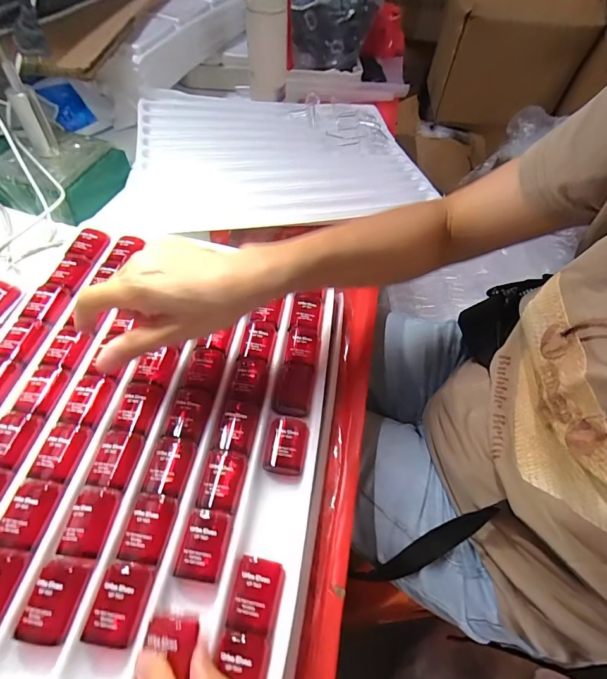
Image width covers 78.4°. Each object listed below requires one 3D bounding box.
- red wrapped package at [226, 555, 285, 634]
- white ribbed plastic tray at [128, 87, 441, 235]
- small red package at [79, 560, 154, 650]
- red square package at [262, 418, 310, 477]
[{"bbox_3d":[-0.030,0.164,0.241,0.031,0.012,0.039,8,55,-1],"label":"red wrapped package"},{"bbox_3d":[-0.037,-0.271,0.537,0.390,0.033,0.320,-3,56,-8],"label":"white ribbed plastic tray"},{"bbox_3d":[-0.115,0.163,0.231,0.030,0.009,0.041,6,55,3],"label":"small red package"},{"bbox_3d":[-0.014,0.085,0.300,0.032,0.013,0.047,10,55,1],"label":"red square package"}]

